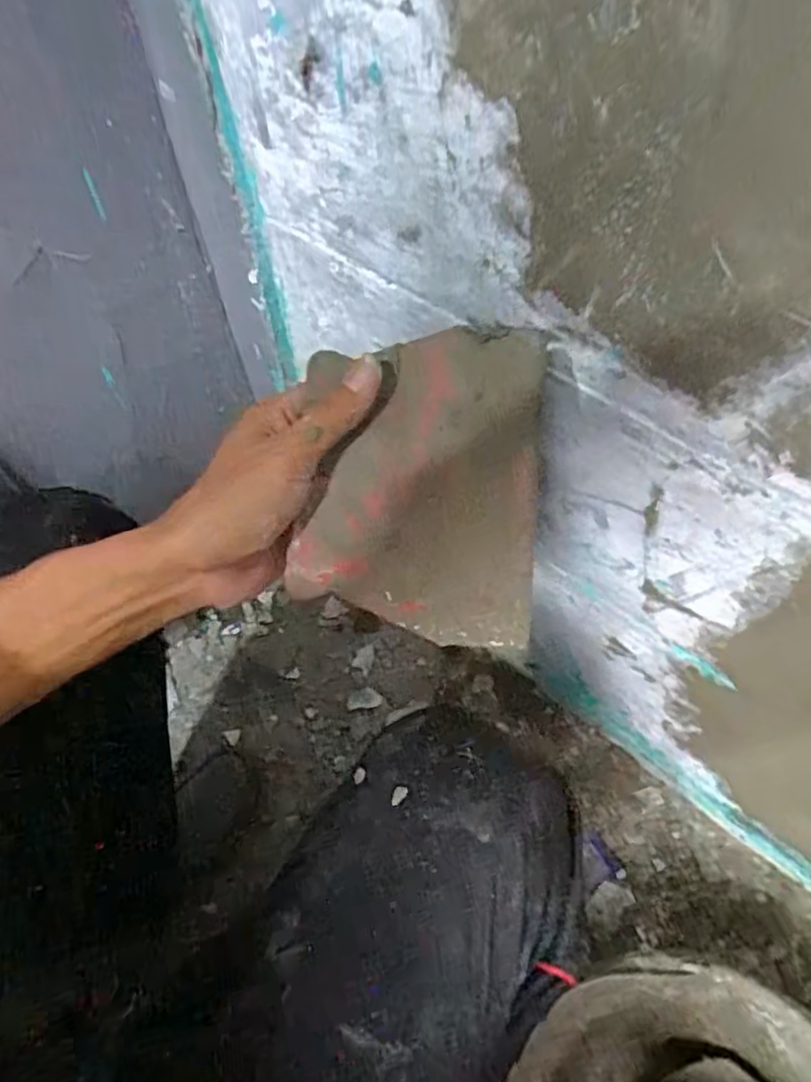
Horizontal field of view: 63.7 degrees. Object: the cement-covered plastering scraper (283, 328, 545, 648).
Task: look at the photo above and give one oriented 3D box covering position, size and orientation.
[{"bbox_3d":[0.008,-0.033,0.354,0.125,0.008,0.166,6,84,2],"label":"cement-covered plastering scraper"}]

